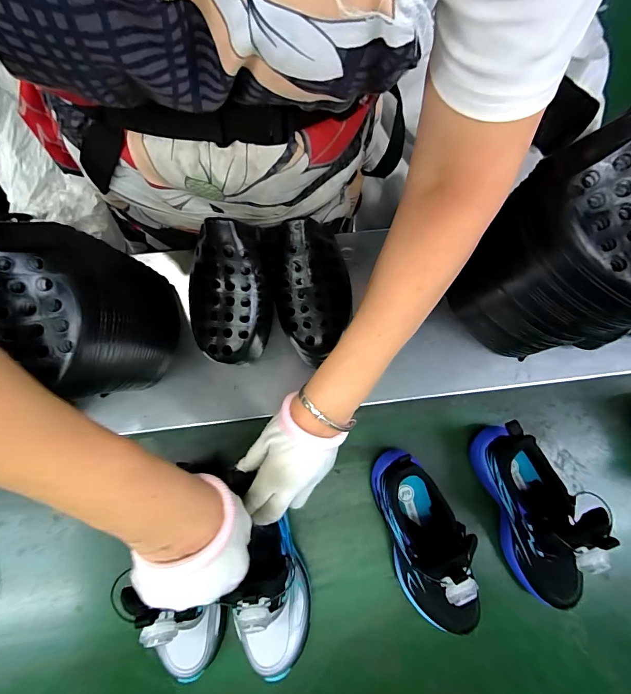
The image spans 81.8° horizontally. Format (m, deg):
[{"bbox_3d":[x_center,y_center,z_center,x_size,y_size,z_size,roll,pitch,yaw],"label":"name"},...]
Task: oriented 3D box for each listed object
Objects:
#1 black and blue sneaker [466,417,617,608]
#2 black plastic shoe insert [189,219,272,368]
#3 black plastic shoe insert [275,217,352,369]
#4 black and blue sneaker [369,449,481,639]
[{"bbox_3d":[0.246,0.180,0.391,0.072,0.127,0.196,-16,78,-3],"label":"black and blue sneaker"},{"bbox_3d":[-0.079,-0.048,0.334,0.080,0.048,0.119,2,100,17],"label":"black plastic shoe insert"},{"bbox_3d":[0.000,-0.053,0.347,0.072,0.057,0.123,-2,78,0],"label":"black plastic shoe insert"},{"bbox_3d":[0.120,0.215,0.386,0.068,0.127,0.201,-17,78,-3],"label":"black and blue sneaker"}]

